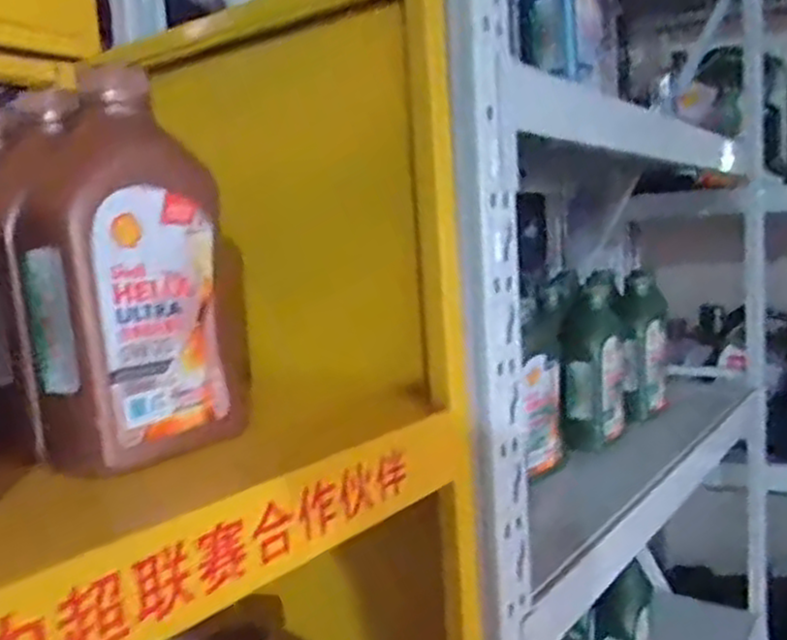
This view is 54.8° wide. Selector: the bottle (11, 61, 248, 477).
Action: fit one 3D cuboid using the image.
[{"bbox_3d":[-0.150,-0.024,0.429,0.065,0.198,0.117,-1,6,28],"label":"bottle"}]

